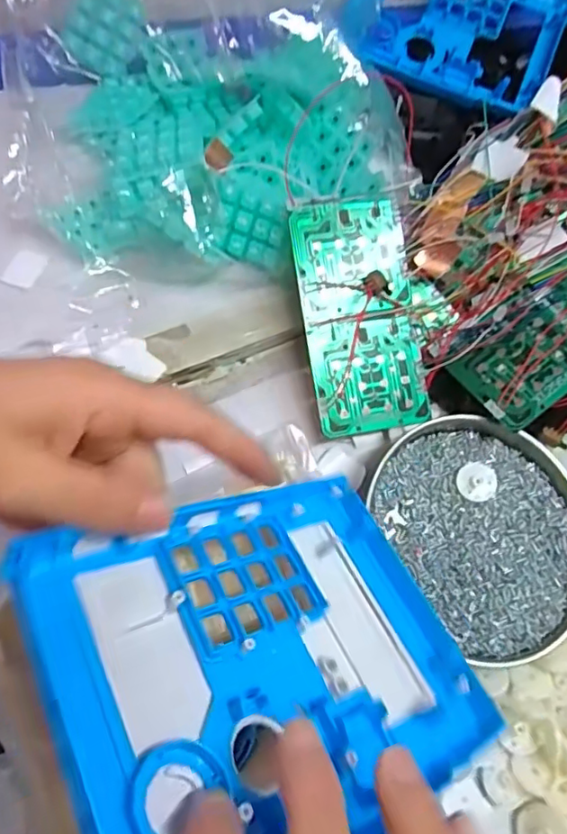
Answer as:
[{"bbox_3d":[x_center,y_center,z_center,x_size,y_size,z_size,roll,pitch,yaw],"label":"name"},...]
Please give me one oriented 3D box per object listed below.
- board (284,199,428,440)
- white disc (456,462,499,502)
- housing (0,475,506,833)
[{"bbox_3d":[0.048,-0.062,0.365,0.072,0.005,0.141,-9,89,-11],"label":"board"},{"bbox_3d":[0.118,0.039,0.353,0.023,0.006,0.025,0,71,-1],"label":"white disc"},{"bbox_3d":[-0.002,0.091,0.222,0.162,0.019,0.132,-9,55,-37],"label":"housing"}]

